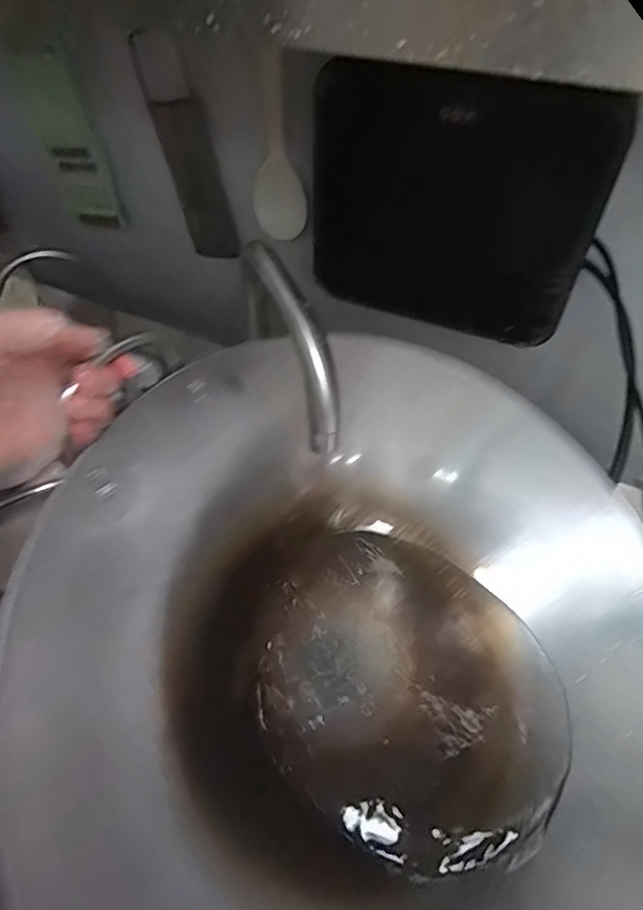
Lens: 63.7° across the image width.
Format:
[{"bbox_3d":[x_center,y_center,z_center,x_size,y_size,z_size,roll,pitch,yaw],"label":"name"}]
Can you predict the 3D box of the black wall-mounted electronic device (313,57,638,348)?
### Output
[{"bbox_3d":[0.118,-0.229,0.494,0.261,0.227,0.044,18,52,14],"label":"black wall-mounted electronic device"}]

